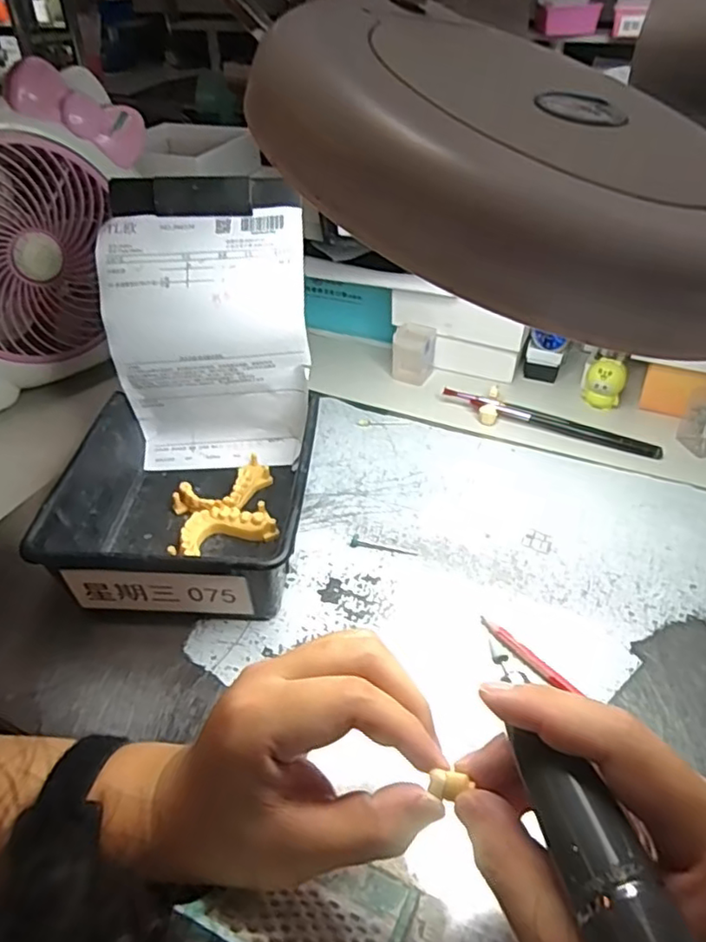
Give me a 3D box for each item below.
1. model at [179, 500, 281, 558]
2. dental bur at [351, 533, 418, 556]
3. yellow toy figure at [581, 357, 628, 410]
[{"bbox_3d":[-0.091,0.043,0.442,0.064,0.020,0.034,-14,42,-15],"label":"model"},{"bbox_3d":[0.022,0.054,0.440,0.048,0.004,0.011,12,45,14],"label":"dental bur"},{"bbox_3d":[0.229,-0.080,0.556,0.034,0.045,0.024,19,45,22],"label":"yellow toy figure"}]

